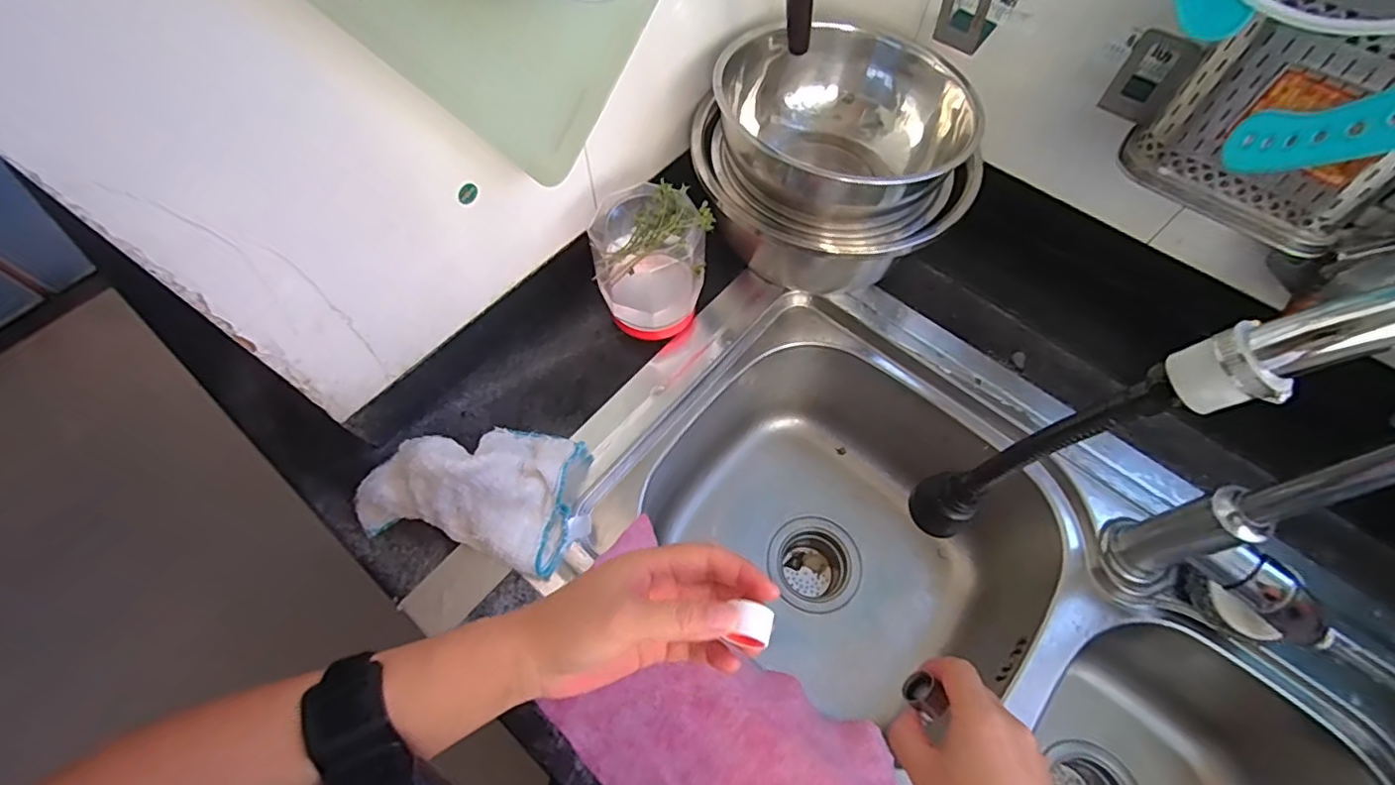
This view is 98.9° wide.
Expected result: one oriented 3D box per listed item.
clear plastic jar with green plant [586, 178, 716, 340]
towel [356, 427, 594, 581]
[{"bbox_3d":[-0.045,-0.108,0.562,0.099,0.142,0.104,0,63,-1],"label":"clear plastic jar with green plant"},{"bbox_3d":[-0.189,0.070,0.499,0.175,0.072,0.115,13,64,6],"label":"towel"}]

